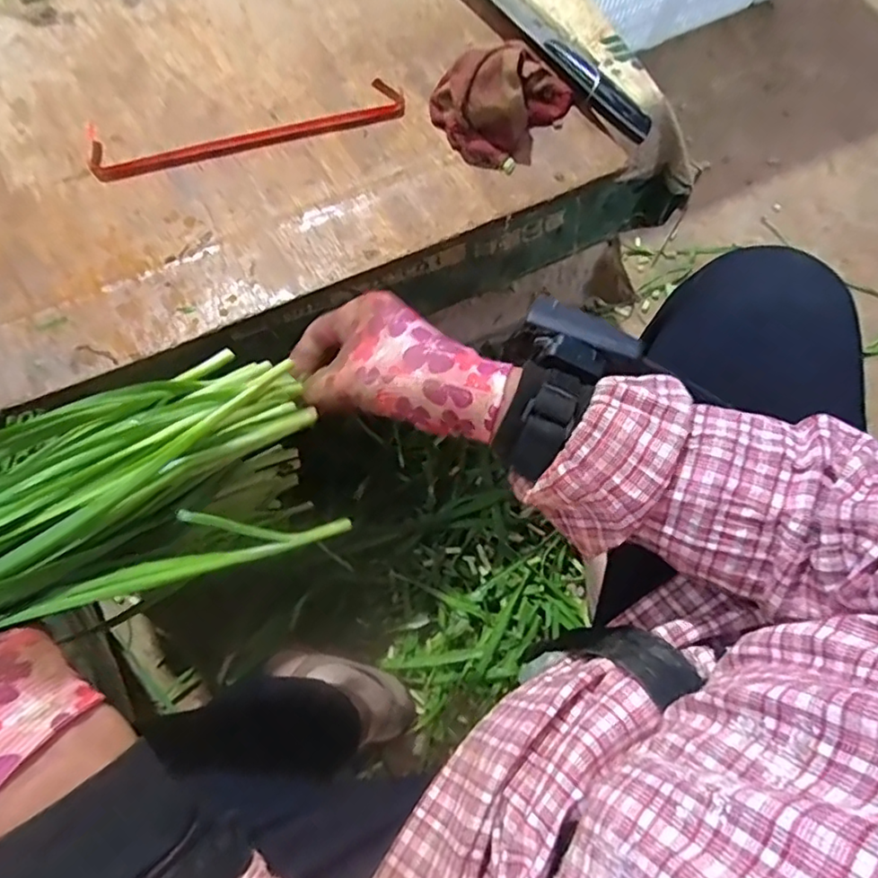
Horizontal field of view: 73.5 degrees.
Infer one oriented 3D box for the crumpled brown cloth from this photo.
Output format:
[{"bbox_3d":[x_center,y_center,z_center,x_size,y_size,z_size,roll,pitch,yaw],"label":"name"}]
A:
[{"bbox_3d":[0.062,-0.283,0.485,0.111,0.060,0.087,-27,72,-13],"label":"crumpled brown cloth"}]

